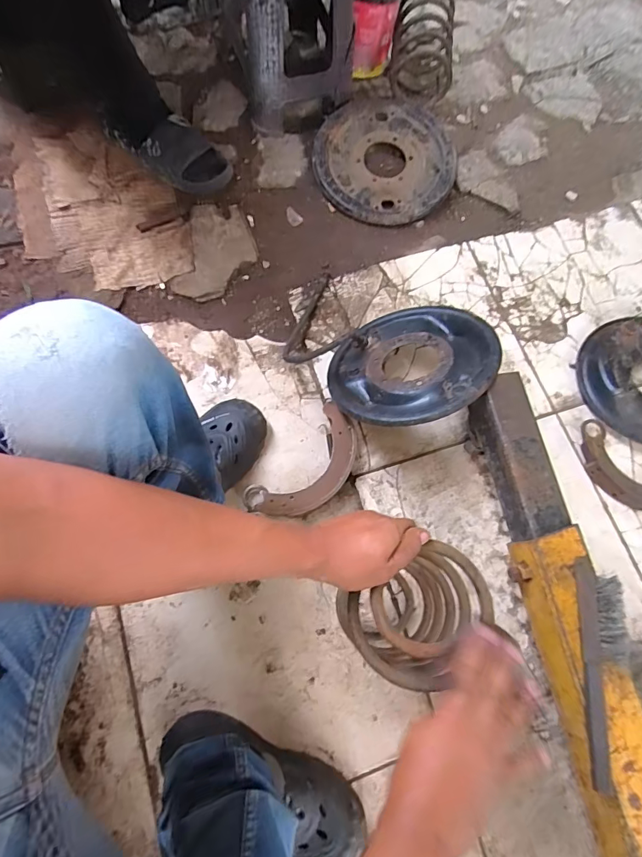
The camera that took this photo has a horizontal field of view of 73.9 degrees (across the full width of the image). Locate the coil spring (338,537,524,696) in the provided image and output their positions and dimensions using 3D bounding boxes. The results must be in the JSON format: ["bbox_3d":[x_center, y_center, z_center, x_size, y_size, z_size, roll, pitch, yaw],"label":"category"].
[{"bbox_3d":[0.096,0.201,0.469,0.131,0.188,0.100,-33,75,-11],"label":"coil spring"}]

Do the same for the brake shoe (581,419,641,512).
[{"bbox_3d":[0.559,0.079,0.749,0.224,0.032,0.123,30,74,8],"label":"brake shoe"}]

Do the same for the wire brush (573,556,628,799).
[{"bbox_3d":[0.324,0.275,0.486,0.037,0.033,0.234,7,72,-2],"label":"wire brush"}]

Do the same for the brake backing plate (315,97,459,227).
[{"bbox_3d":[0.137,-0.581,0.934,0.297,0.063,0.291,0,72,-1],"label":"brake backing plate"}]

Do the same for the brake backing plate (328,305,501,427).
[{"bbox_3d":[0.152,-0.107,0.703,0.257,0.032,0.265,-12,47,14],"label":"brake backing plate"}]

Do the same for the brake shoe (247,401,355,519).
[{"bbox_3d":[-0.017,0.070,0.724,0.112,0.031,0.223,40,76,11],"label":"brake shoe"}]

